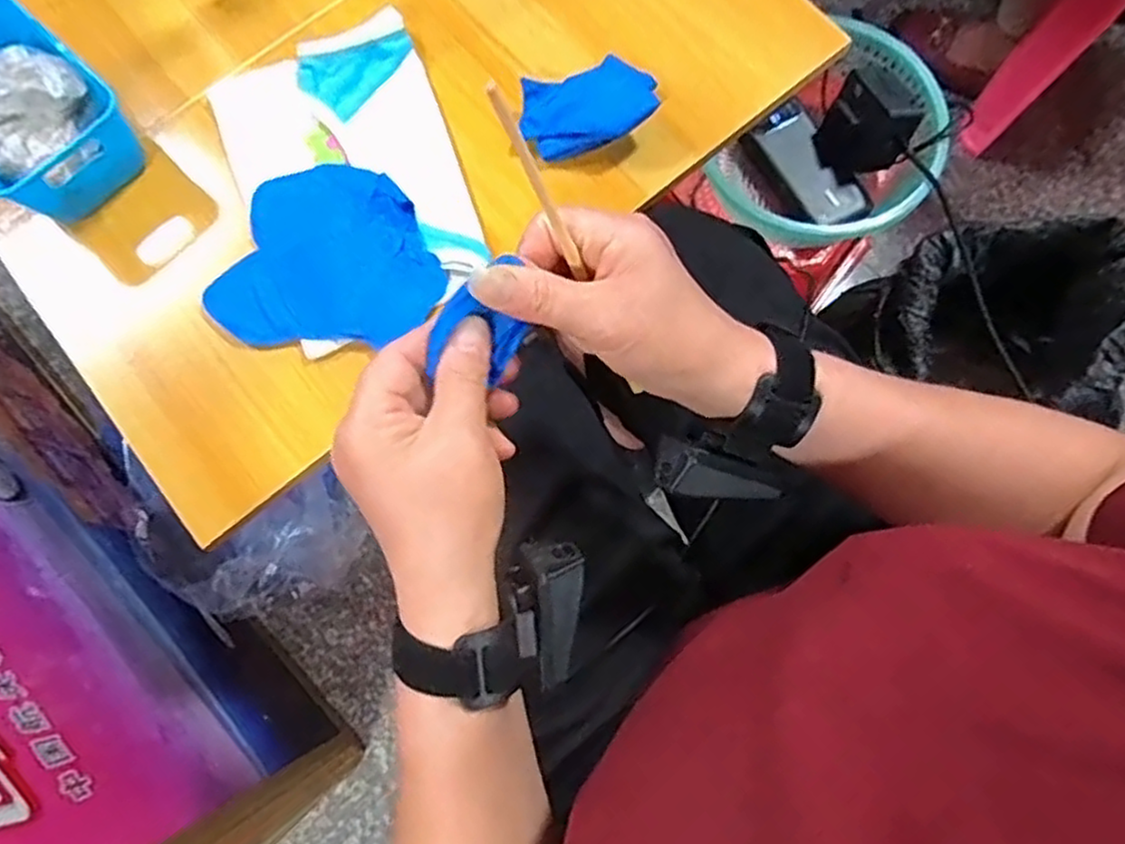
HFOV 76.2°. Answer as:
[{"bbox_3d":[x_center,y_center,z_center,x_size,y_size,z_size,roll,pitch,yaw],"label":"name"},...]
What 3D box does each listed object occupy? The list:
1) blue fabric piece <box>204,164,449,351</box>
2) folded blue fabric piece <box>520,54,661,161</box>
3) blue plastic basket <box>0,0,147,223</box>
[{"bbox_3d":[-0.165,-0.120,0.513,0.158,0.014,0.130,3,77,2],"label":"blue fabric piece"},{"bbox_3d":[0.019,-0.234,0.532,0.099,0.035,0.060,-18,77,-3],"label":"folded blue fabric piece"},{"bbox_3d":[-0.384,-0.219,0.512,0.153,0.074,0.107,42,81,10],"label":"blue plastic basket"}]

